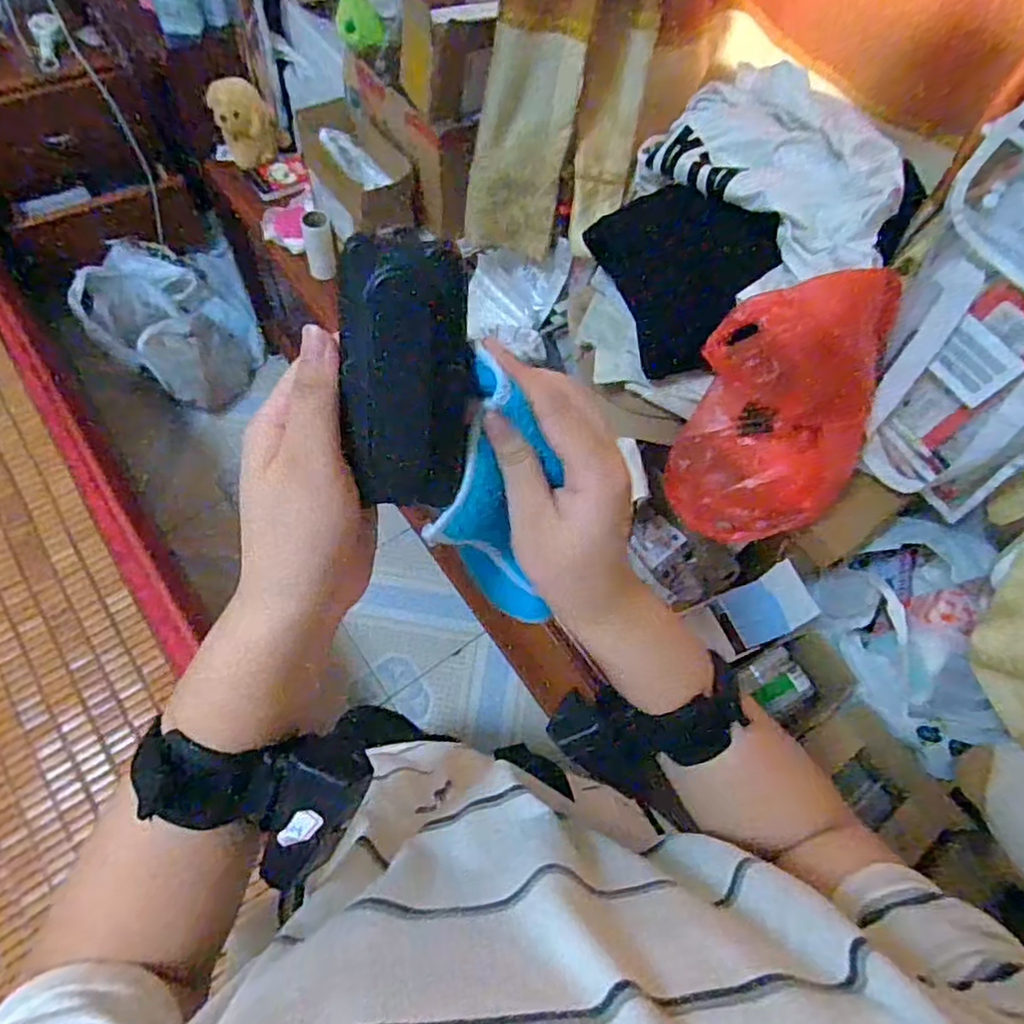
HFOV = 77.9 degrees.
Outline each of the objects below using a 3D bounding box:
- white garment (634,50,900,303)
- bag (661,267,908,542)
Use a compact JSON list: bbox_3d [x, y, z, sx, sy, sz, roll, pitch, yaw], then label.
[{"bbox_3d":[0.254,-0.356,0.656,0.159,0.113,0.311,-13,66,-12],"label":"white garment"},{"bbox_3d":[0.270,-0.108,0.658,0.193,0.266,0.080,6,22,15],"label":"bag"}]

